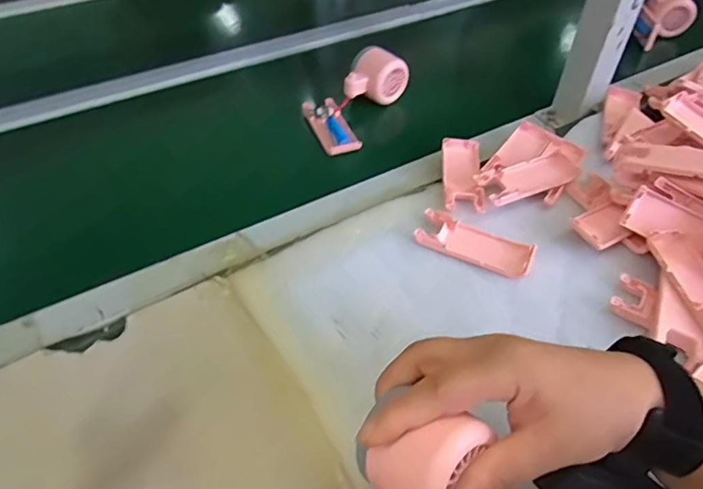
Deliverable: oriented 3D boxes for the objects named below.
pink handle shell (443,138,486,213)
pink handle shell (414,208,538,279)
[{"bbox_3d":[0.115,-0.073,0.516,0.038,0.012,0.104,4,47,3],"label":"pink handle shell"},{"bbox_3d":[0.113,-0.001,0.458,0.103,0.013,0.042,21,50,18],"label":"pink handle shell"}]

